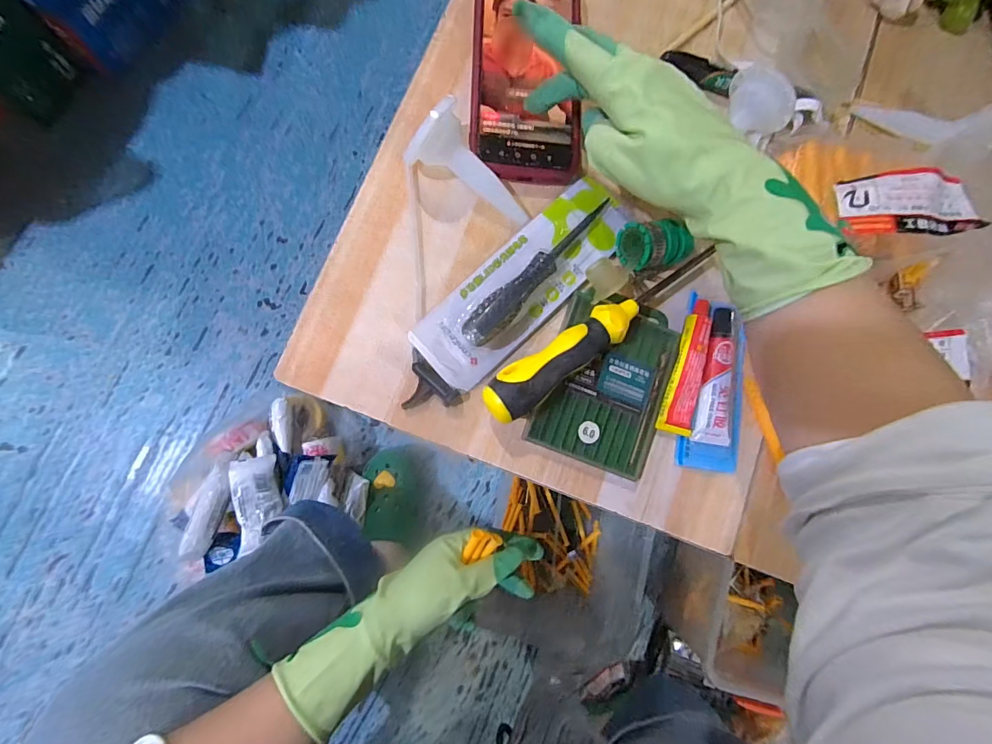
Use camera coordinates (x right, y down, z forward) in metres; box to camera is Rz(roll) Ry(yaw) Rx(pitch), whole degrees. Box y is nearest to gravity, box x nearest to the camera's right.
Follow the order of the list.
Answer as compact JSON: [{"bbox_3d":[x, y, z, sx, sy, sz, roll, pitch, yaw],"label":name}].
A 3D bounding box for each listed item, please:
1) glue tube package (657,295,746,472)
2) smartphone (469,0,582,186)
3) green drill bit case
[{"bbox_3d":[0.152,0.009,0.319,0.062,0.020,0.121,6,82,-5],"label":"glue tube package"},{"bbox_3d":[0.023,-0.223,0.328,0.083,0.008,0.169,-1,83,-6],"label":"smartphone"},{"bbox_3d":[0.080,0.005,0.310,0.084,0.019,0.120,21,81,-3],"label":"green drill bit case"}]

